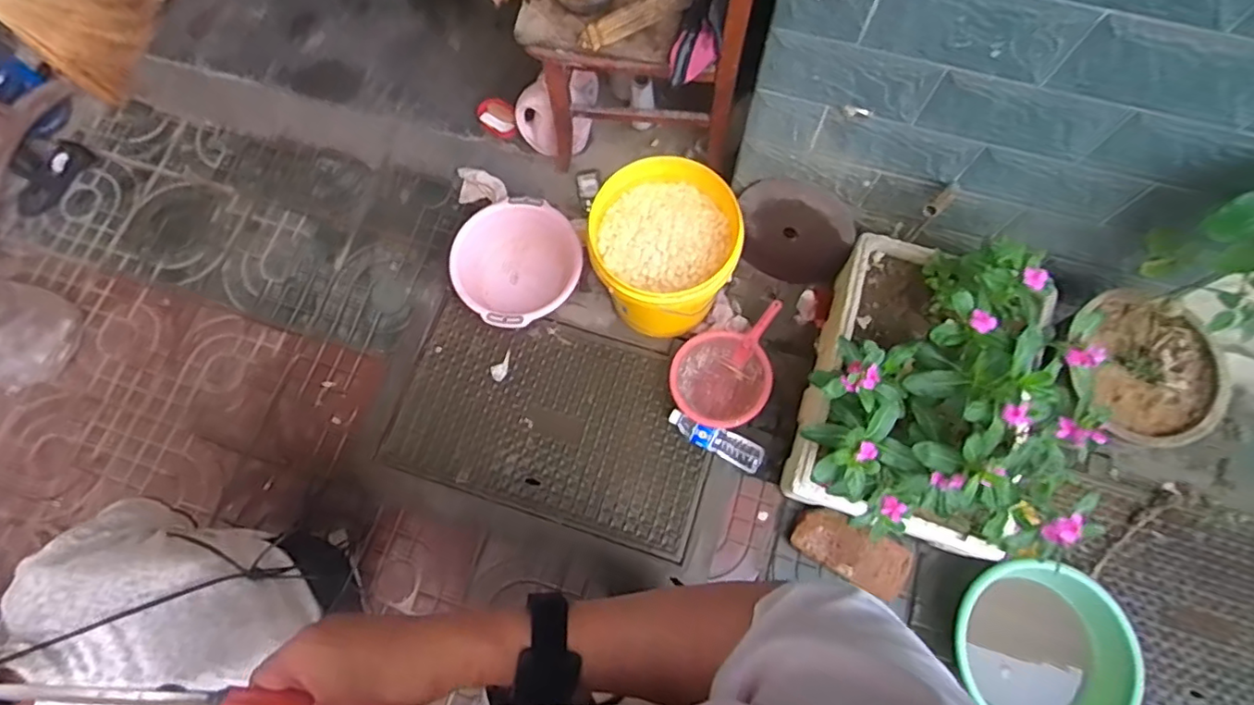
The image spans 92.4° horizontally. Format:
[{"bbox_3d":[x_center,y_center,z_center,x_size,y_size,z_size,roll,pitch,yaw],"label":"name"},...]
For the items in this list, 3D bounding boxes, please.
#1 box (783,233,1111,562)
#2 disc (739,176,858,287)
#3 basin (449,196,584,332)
[{"bbox_3d":[0.534,0.048,1.116,0.370,0.417,0.587,12,75,5],"label":"box"},{"bbox_3d":[0.371,-0.264,1.350,0.250,0.264,0.029,23,54,13],"label":"disc"},{"bbox_3d":[-0.267,-0.214,1.484,0.305,0.103,0.303,0,78,-1],"label":"basin"}]

